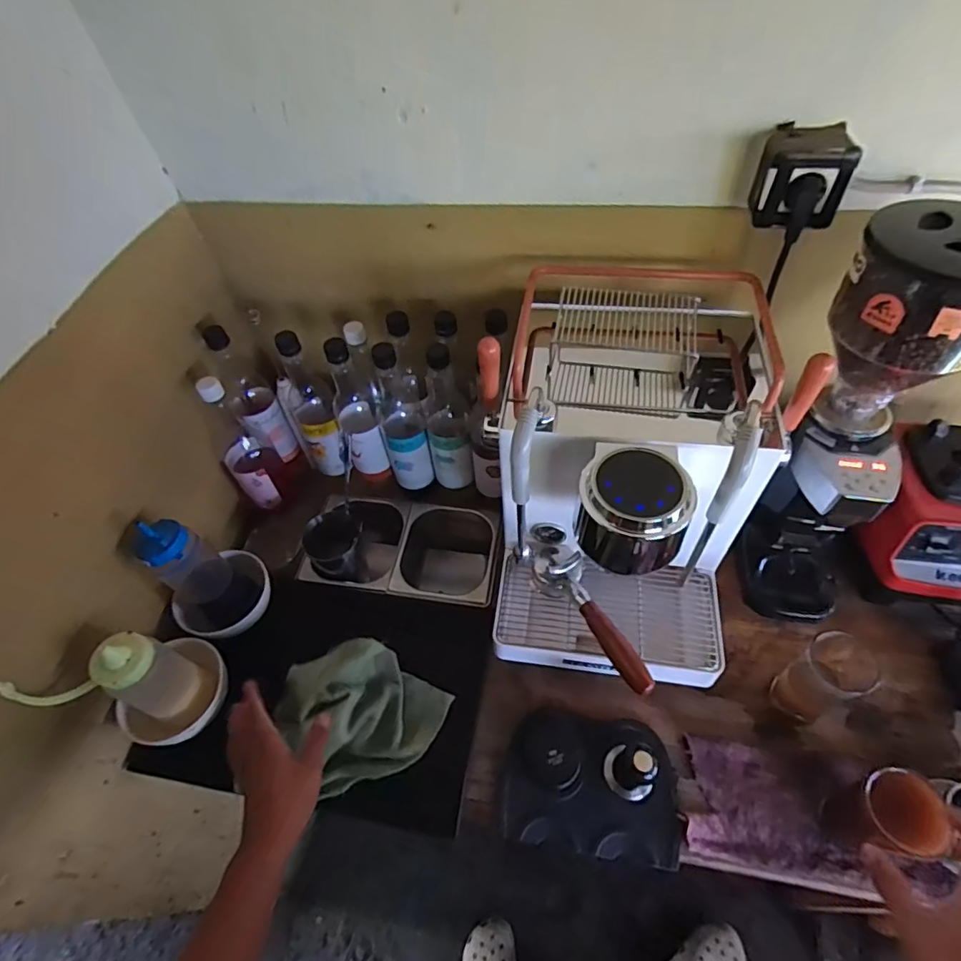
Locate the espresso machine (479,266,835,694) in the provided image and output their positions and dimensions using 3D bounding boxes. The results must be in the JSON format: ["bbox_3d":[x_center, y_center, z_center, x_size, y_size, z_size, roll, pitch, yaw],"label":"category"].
[{"bbox_3d":[0.178,-0.012,0.657,0.323,0.335,0.418,-1,53,4],"label":"espresso machine"}]

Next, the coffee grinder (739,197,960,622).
[{"bbox_3d":[0.421,-0.034,0.618,0.145,0.466,0.182,19,56,18],"label":"coffee grinder"}]

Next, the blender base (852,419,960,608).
[{"bbox_3d":[0.613,0.050,0.697,0.180,0.166,0.192,2,53,6],"label":"blender base"}]

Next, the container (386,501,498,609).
[{"bbox_3d":[-0.048,0.145,0.885,0.155,0.135,0.172,6,53,9],"label":"container"}]

